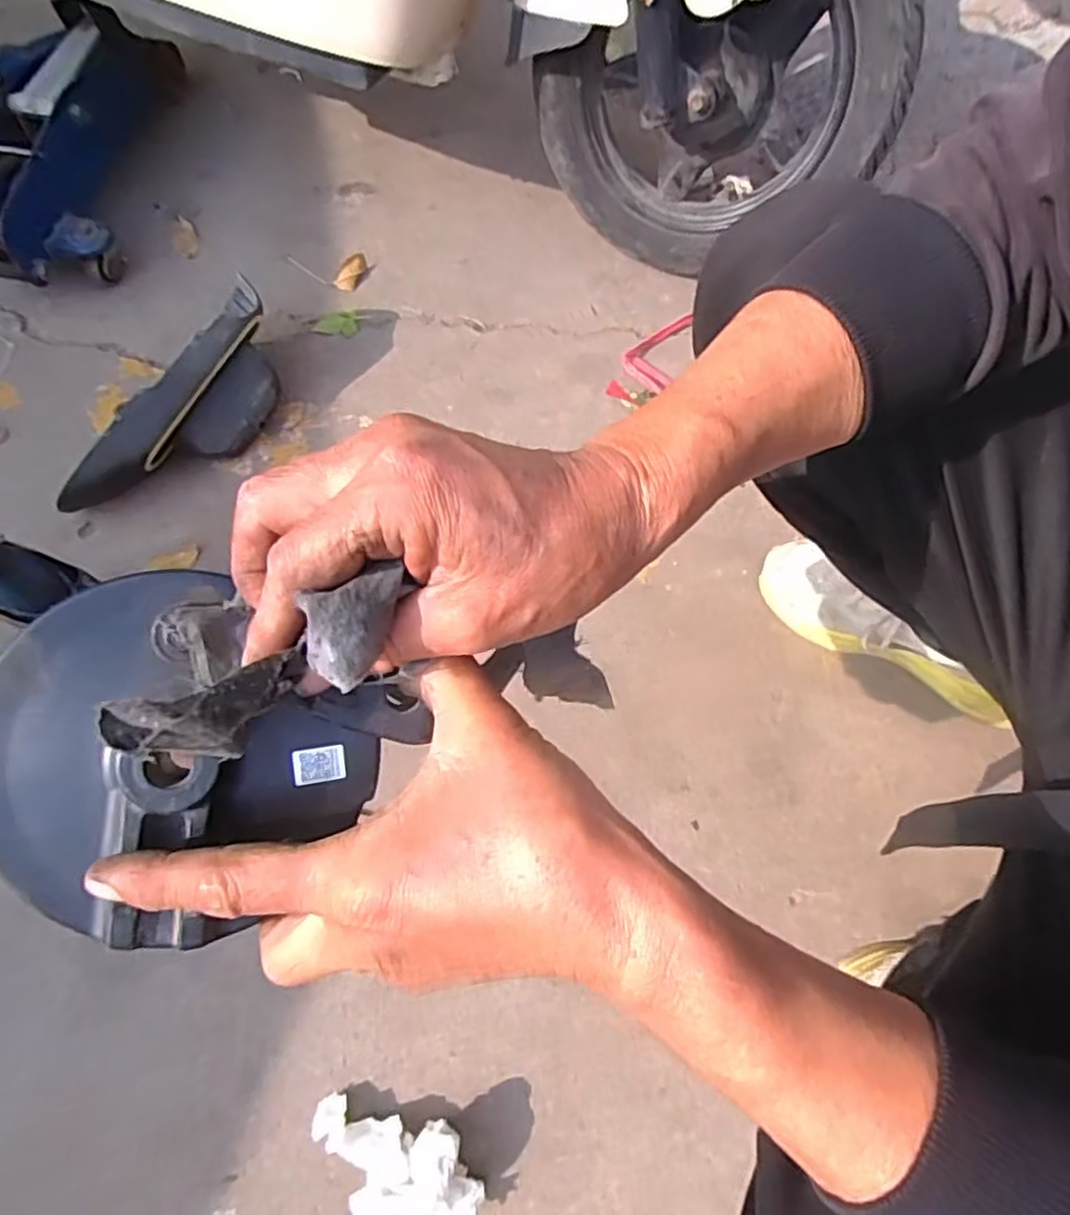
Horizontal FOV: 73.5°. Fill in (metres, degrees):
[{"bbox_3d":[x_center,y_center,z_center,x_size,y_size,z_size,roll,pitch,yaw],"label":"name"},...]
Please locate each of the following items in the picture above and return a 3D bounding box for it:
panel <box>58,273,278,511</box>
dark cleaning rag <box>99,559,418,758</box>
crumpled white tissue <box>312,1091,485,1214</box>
[{"bbox_3d":[-0.343,-0.194,0.716,0.094,0.097,0.279,28,71,8],"label":"panel"},{"bbox_3d":[-0.079,0.020,0.214,0.095,0.026,0.030,-31,74,-11],"label":"dark cleaning rag"},{"bbox_3d":[-0.105,0.412,0.528,0.136,0.046,0.077,14,69,16],"label":"crumpled white tissue"}]

